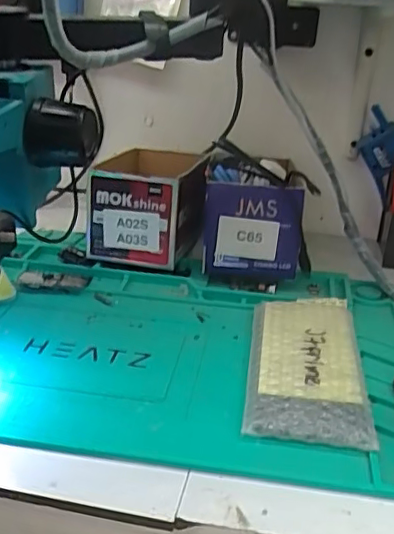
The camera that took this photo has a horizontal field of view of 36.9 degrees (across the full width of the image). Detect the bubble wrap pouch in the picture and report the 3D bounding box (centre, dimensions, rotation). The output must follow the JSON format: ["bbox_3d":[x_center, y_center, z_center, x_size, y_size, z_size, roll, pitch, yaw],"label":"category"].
[{"bbox_3d":[0.085,0.074,0.470,0.085,0.019,0.177,5,24,6],"label":"bubble wrap pouch"}]

